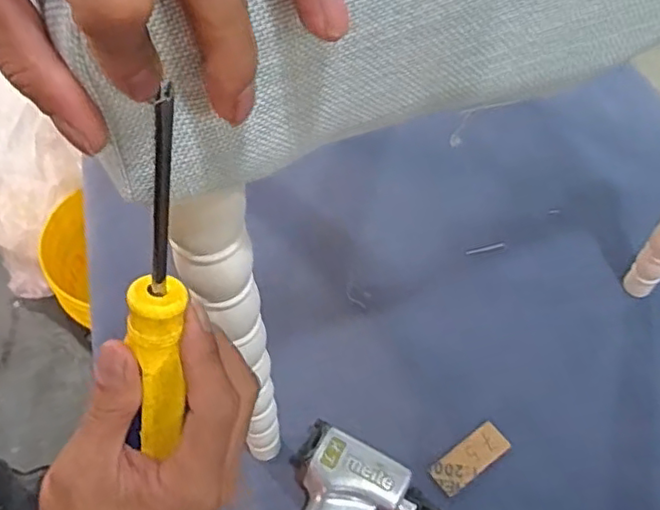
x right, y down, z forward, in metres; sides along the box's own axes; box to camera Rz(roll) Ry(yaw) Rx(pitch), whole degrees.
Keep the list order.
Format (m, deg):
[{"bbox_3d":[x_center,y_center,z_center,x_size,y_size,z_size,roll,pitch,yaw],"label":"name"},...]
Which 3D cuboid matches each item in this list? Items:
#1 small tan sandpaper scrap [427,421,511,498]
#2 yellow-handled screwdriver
[{"bbox_3d":[0.125,0.181,0.558,0.076,0.004,0.031,-30,57,-20],"label":"small tan sandpaper scrap"},{"bbox_3d":[-0.071,0.017,0.259,0.020,0.173,0.017,18,30,16],"label":"yellow-handled screwdriver"}]

